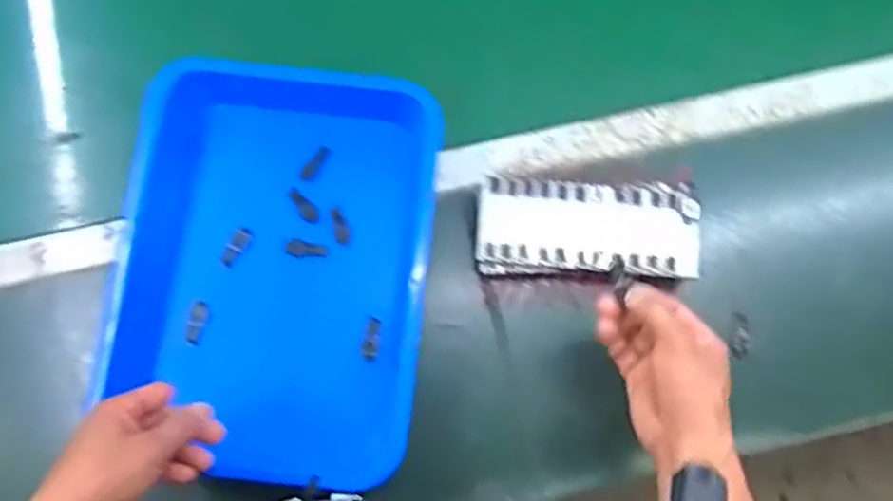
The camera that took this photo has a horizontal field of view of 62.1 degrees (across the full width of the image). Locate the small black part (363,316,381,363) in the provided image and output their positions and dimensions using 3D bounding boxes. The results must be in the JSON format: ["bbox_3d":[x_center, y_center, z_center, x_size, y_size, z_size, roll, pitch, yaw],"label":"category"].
[{"bbox_3d":[-0.068,0.081,0.676,0.015,0.006,0.039,8,79,0],"label":"small black part"}]

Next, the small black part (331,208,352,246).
[{"bbox_3d":[-0.101,-0.023,0.701,0.015,0.005,0.036,-20,80,-5],"label":"small black part"}]

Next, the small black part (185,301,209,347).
[{"bbox_3d":[-0.226,0.066,0.672,0.014,0.006,0.039,13,79,1],"label":"small black part"}]

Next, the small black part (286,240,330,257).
[{"bbox_3d":[-0.129,-0.001,0.684,0.036,0.016,0.014,7,79,0],"label":"small black part"}]

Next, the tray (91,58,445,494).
[{"bbox_3d":[-0.154,0.017,0.668,0.267,0.061,0.358,6,79,0],"label":"tray"}]

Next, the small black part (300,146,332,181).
[{"bbox_3d":[-0.124,-0.082,0.702,0.013,0.004,0.038,38,90,8],"label":"small black part"}]

